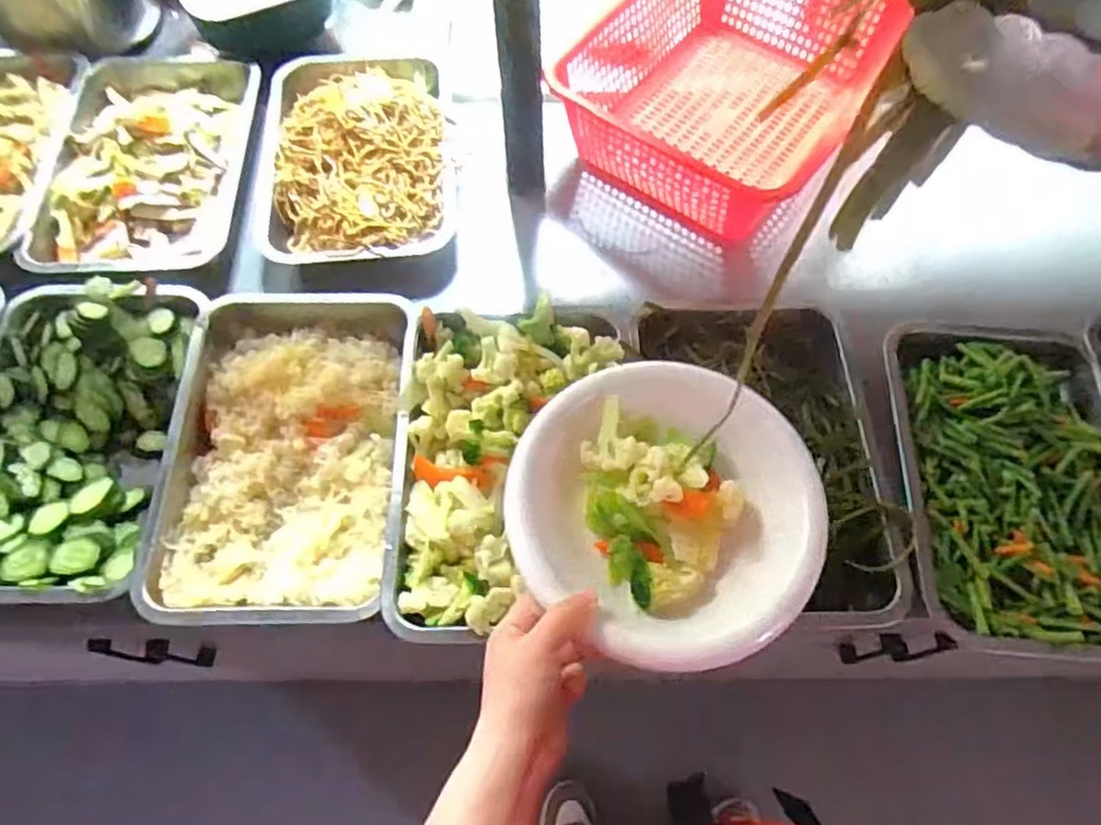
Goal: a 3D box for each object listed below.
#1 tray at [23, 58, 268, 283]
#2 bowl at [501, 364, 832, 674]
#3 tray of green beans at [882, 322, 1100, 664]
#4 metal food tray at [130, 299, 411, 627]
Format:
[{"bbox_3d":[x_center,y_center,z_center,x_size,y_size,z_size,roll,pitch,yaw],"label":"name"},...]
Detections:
[{"bbox_3d":[-0.431,-0.275,0.747,0.193,0.048,0.303,1,64,-1],"label":"tray"},{"bbox_3d":[0.081,0.063,0.481,0.208,0.040,0.204,-1,68,2],"label":"bowl"},{"bbox_3d":[0.397,0.058,0.593,0.192,0.059,0.296,4,64,0],"label":"tray of green beans"},{"bbox_3d":[-0.232,0.032,0.615,0.201,0.047,0.309,2,64,-1],"label":"metal food tray"}]

